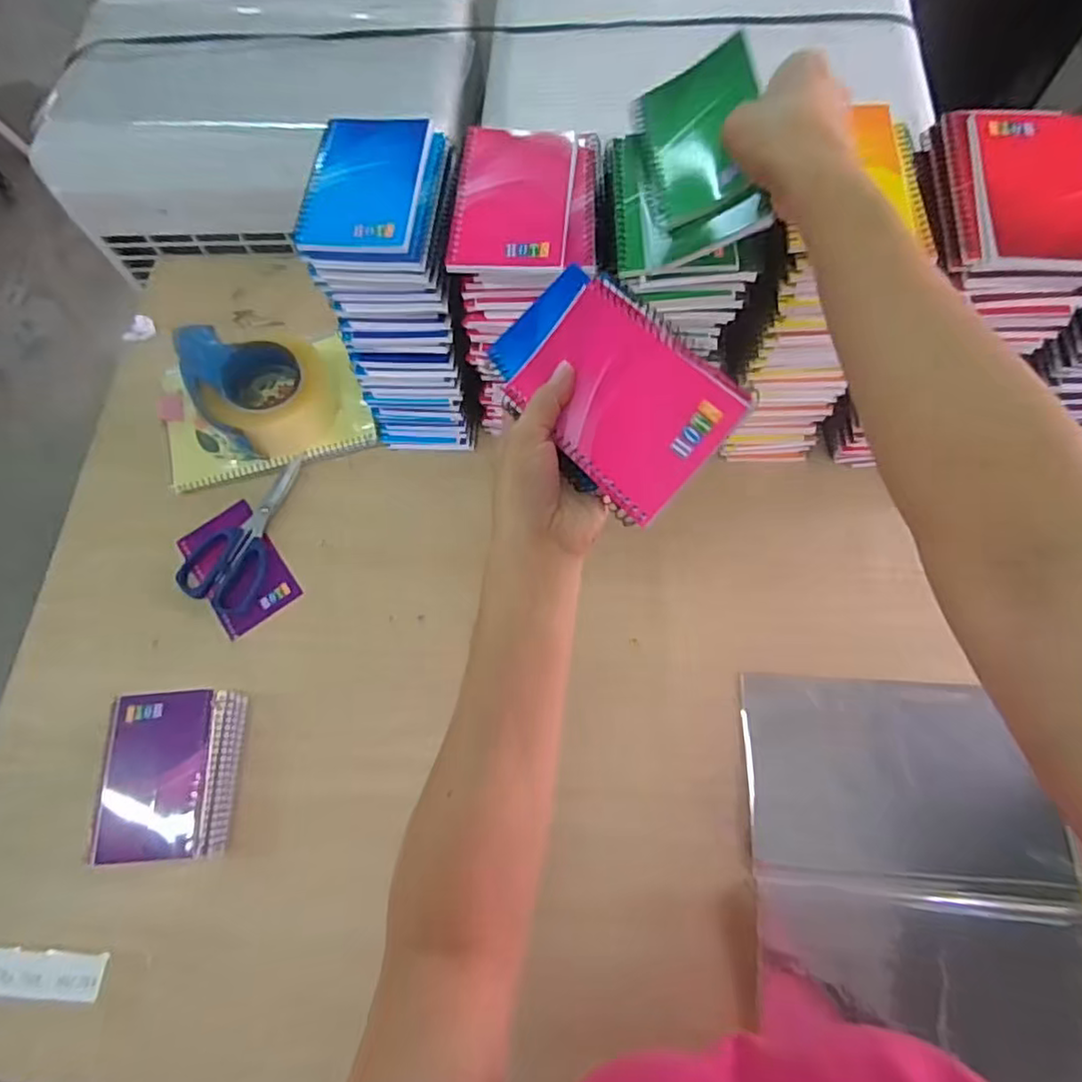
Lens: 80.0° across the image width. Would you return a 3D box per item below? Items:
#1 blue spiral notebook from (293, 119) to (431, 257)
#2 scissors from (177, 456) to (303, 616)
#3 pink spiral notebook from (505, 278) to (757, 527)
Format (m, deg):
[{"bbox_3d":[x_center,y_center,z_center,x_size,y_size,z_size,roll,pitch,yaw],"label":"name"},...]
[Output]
[{"bbox_3d":[-0.129,-0.266,0.475,0.085,0.011,0.137,0,69,3],"label":"blue spiral notebook"},{"bbox_3d":[-0.302,-0.013,0.650,0.084,0.009,0.168,12,70,7],"label":"scissors"},{"bbox_3d":[0.044,-0.082,0.358,0.086,0.006,0.129,-48,59,13],"label":"pink spiral notebook"}]

